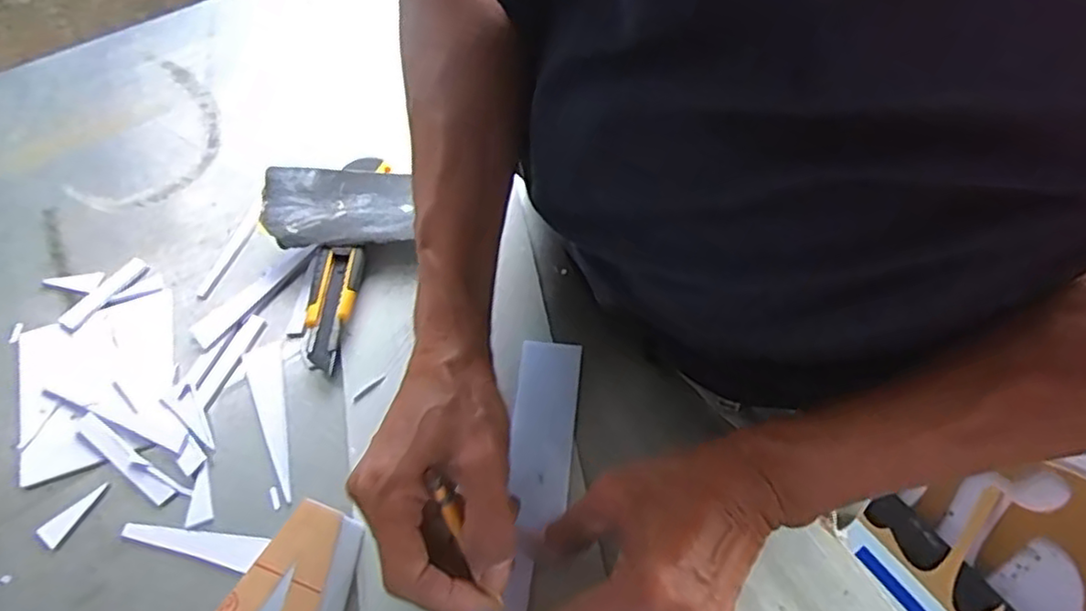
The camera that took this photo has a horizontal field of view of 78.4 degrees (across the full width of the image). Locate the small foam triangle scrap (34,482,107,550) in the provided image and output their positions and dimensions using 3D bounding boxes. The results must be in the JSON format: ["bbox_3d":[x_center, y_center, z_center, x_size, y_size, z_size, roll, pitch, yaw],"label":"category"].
[{"bbox_3d":[-0.279,0.124,0.395,0.013,0.004,0.041,38,68,18],"label":"small foam triangle scrap"}]

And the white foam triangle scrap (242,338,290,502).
[{"bbox_3d":[-0.176,0.071,0.423,0.026,0.004,0.103,-11,63,-6],"label":"white foam triangle scrap"}]

